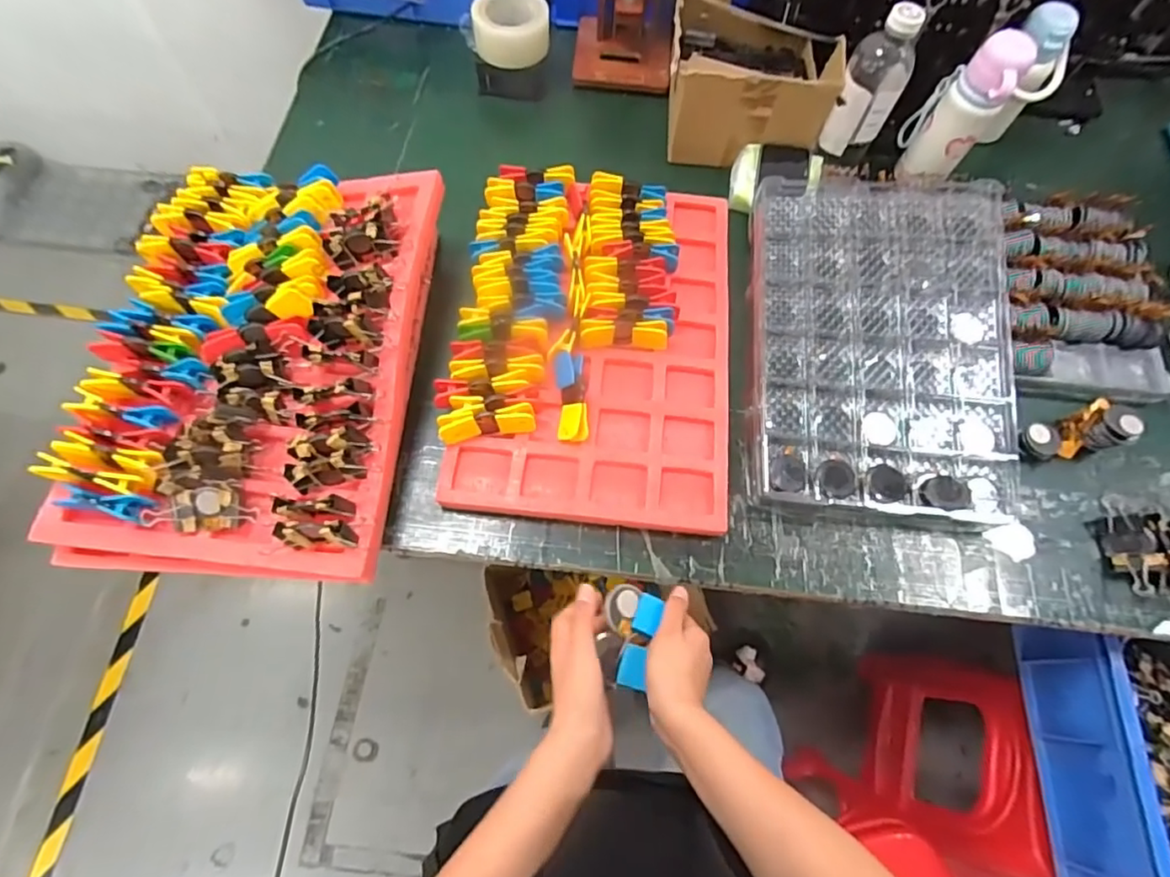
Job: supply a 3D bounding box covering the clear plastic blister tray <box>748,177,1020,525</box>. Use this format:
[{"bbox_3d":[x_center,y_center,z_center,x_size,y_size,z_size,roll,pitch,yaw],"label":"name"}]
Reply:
[{"bbox_3d":[0.368,-0.133,0.720,0.310,0.037,0.444,3,76,3],"label":"clear plastic blister tray"}]

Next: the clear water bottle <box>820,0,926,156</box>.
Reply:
[{"bbox_3d":[0.387,-0.474,0.772,0.078,0.166,0.066,20,68,6],"label":"clear water bottle"}]

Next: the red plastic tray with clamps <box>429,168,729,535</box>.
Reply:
[{"bbox_3d":[0.015,-0.138,0.742,0.337,0.056,0.486,6,68,0],"label":"red plastic tray with clamps"}]

